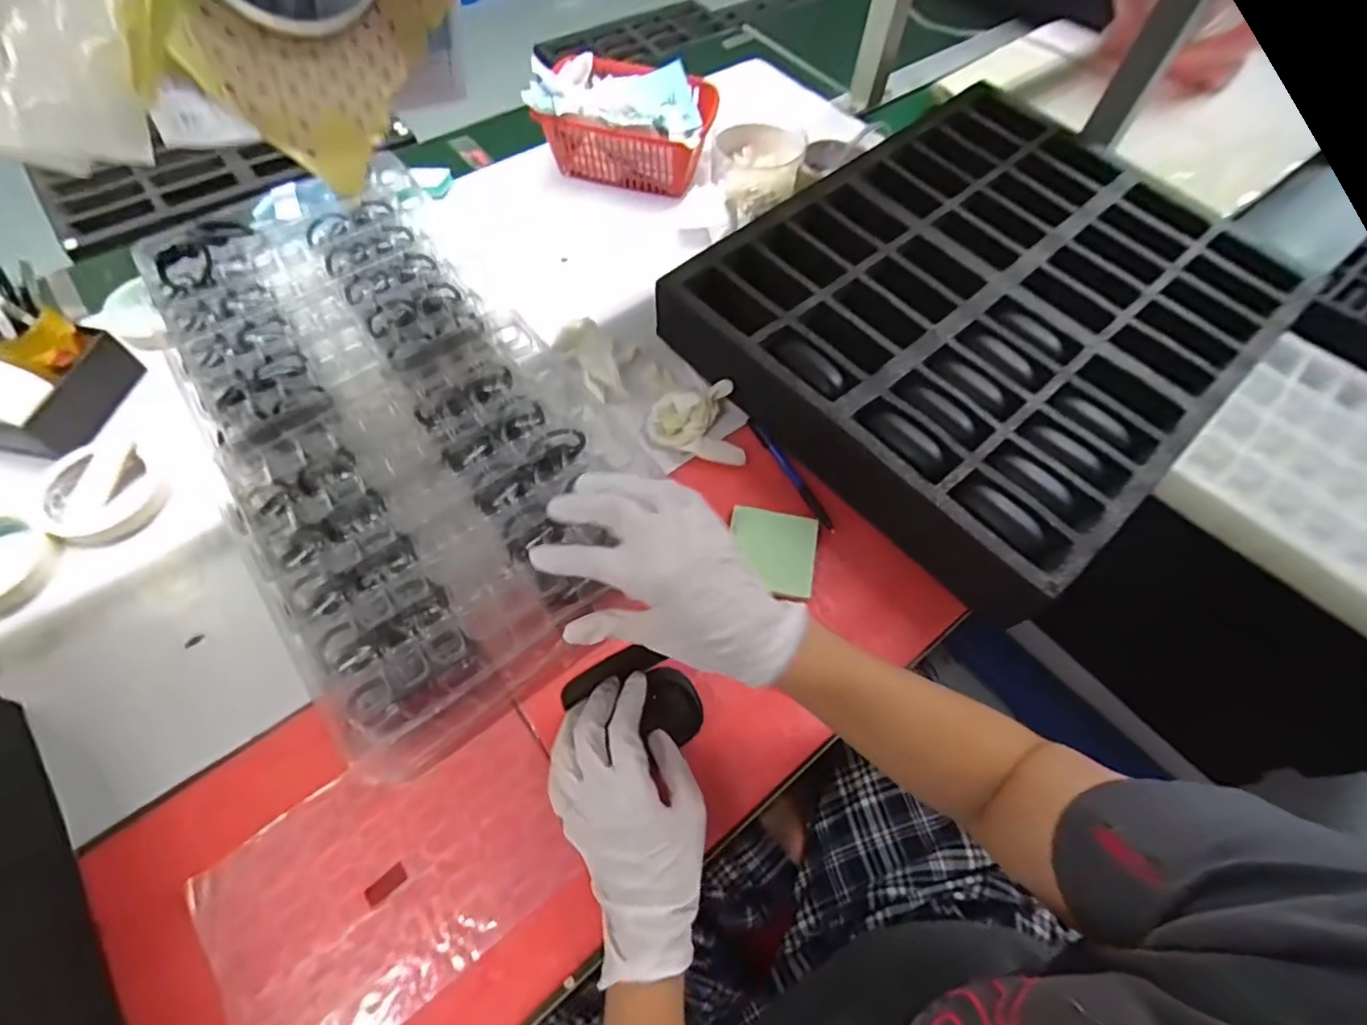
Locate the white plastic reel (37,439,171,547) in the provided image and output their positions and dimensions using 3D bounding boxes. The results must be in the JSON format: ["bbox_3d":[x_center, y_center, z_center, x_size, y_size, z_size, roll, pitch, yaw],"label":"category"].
[{"bbox_3d":[-0.512,-0.016,0.522,0.091,0.027,0.087,38,66,18],"label":"white plastic reel"}]

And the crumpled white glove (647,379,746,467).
[{"bbox_3d":[0.011,-0.083,0.560,0.085,0.032,0.076,-3,60,-4],"label":"crumpled white glove"}]

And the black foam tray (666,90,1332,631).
[{"bbox_3d":[0.322,-0.229,0.617,0.580,0.084,0.433,-39,68,-21],"label":"black foam tray"}]

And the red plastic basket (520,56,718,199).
[{"bbox_3d":[-0.074,-0.492,0.762,0.221,0.113,0.145,12,61,5],"label":"red plastic basket"}]

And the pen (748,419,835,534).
[{"bbox_3d":[0.101,-0.038,0.547,0.014,0.013,0.137,-21,63,-13],"label":"pen"}]

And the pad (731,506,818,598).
[{"bbox_3d":[0.077,0.033,0.511,0.071,0.006,0.071,7,74,10],"label":"pad"}]

